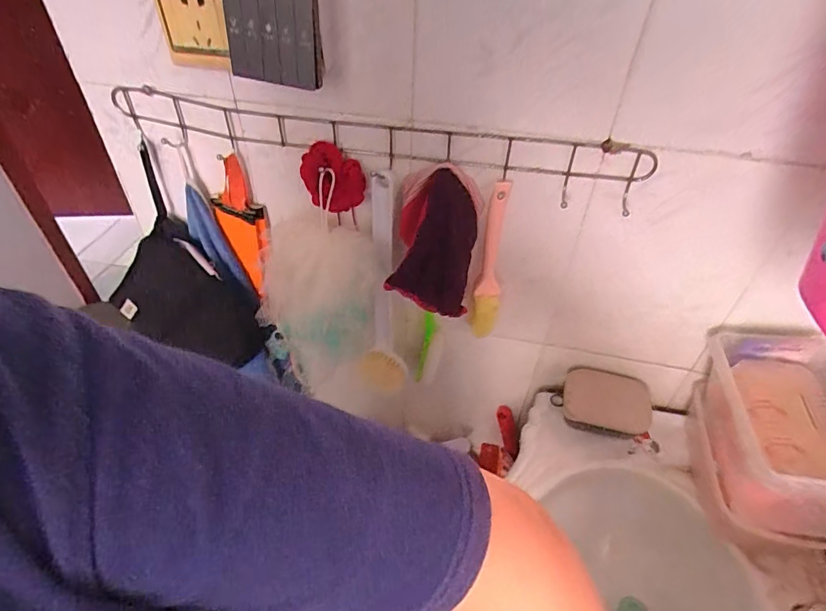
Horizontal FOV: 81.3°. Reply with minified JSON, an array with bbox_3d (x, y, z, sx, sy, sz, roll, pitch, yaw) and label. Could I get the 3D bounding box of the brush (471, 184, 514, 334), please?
[{"bbox_3d":[0.089,-0.044,0.539,0.028,0.188,0.039,10,44,9],"label":"brush"}]

